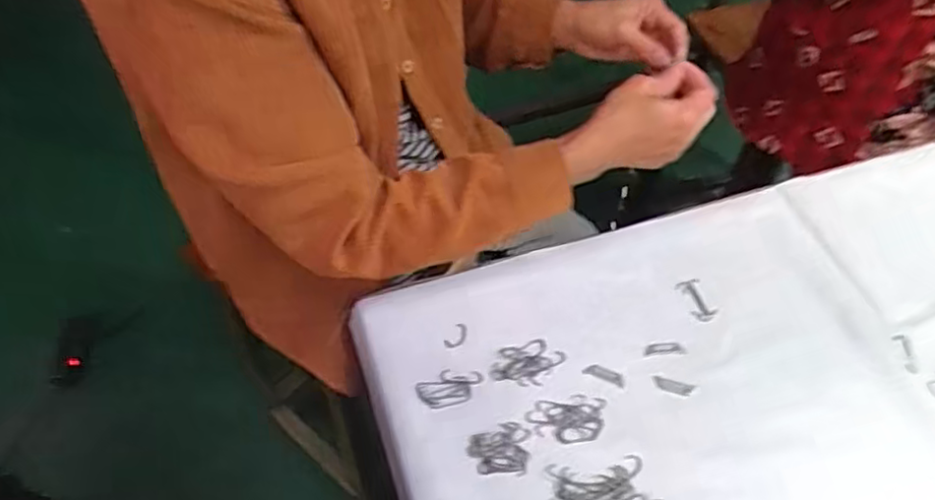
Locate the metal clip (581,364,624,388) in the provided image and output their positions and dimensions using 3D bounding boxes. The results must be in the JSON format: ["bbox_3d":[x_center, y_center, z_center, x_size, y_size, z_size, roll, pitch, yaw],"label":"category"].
[{"bbox_3d":[0.124,0.113,0.600,0.038,0.004,0.013,19,53,12],"label":"metal clip"}]

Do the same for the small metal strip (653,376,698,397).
[{"bbox_3d":[0.185,0.122,0.595,0.039,0.004,0.013,14,52,8],"label":"small metal strip"}]

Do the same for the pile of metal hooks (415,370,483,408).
[{"bbox_3d":[-0.015,0.122,0.586,0.058,0.004,0.031,-14,54,-12],"label":"pile of metal hooks"}]

